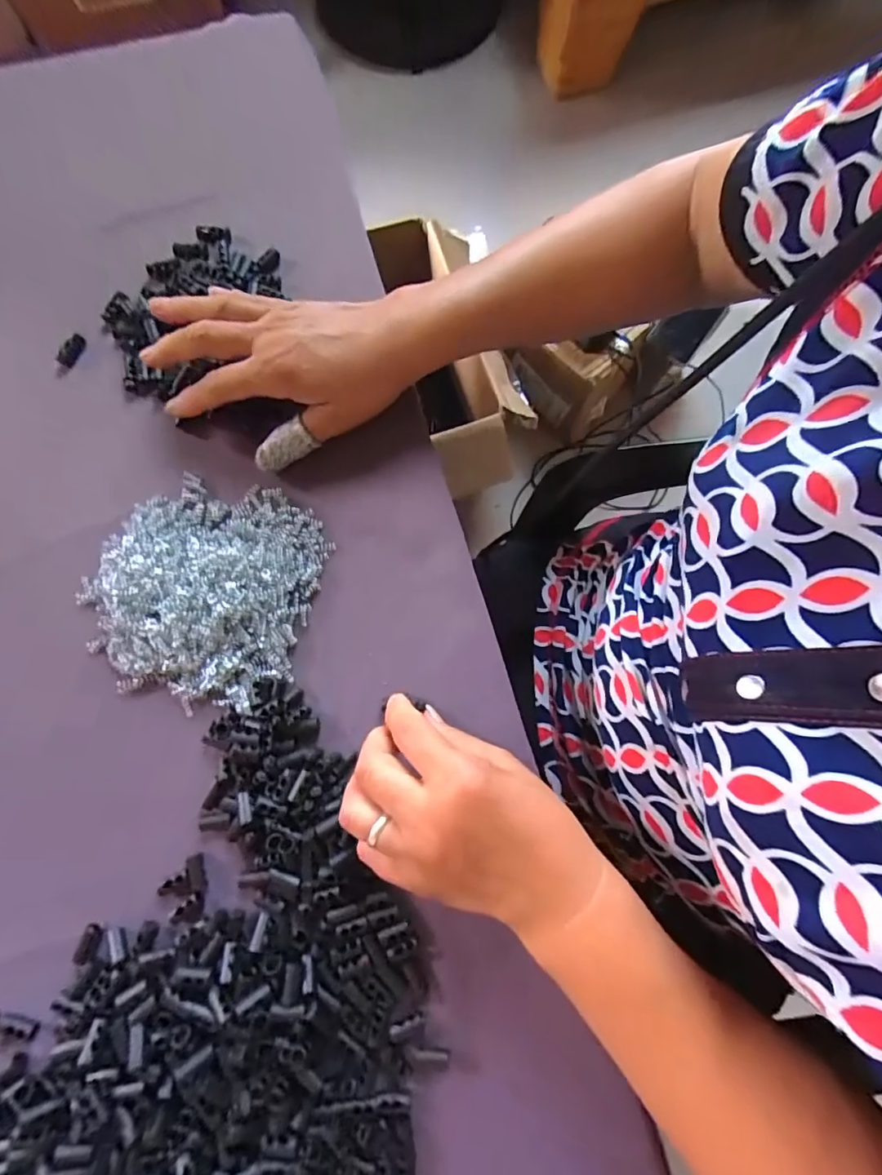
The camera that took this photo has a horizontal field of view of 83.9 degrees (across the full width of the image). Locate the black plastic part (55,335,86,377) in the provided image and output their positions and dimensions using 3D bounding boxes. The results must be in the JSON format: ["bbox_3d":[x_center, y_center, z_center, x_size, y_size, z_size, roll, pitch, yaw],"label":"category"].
[{"bbox_3d":[-0.270,-0.168,0.356,0.012,0.009,0.034,36,95,8],"label":"black plastic part"}]

